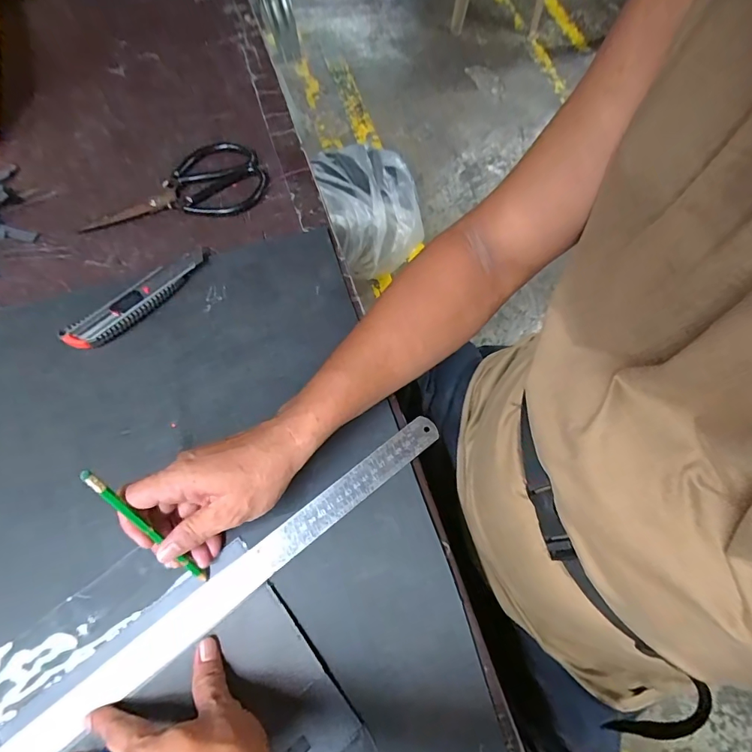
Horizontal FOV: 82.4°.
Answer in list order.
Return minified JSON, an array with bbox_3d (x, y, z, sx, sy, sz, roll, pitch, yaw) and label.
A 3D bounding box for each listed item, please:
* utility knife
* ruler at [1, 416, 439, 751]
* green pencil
[{"bbox_3d":[-0.245,-0.080,0.453,0.163,0.019,0.035,-38,74,-14],"label":"utility knife"},{"bbox_3d":[-0.150,0.198,0.353,0.516,0.004,0.030,-37,74,-14],"label":"ruler"},{"bbox_3d":[-0.172,0.119,0.327,0.007,0.135,0.004,-37,30,-14],"label":"green pencil"}]

